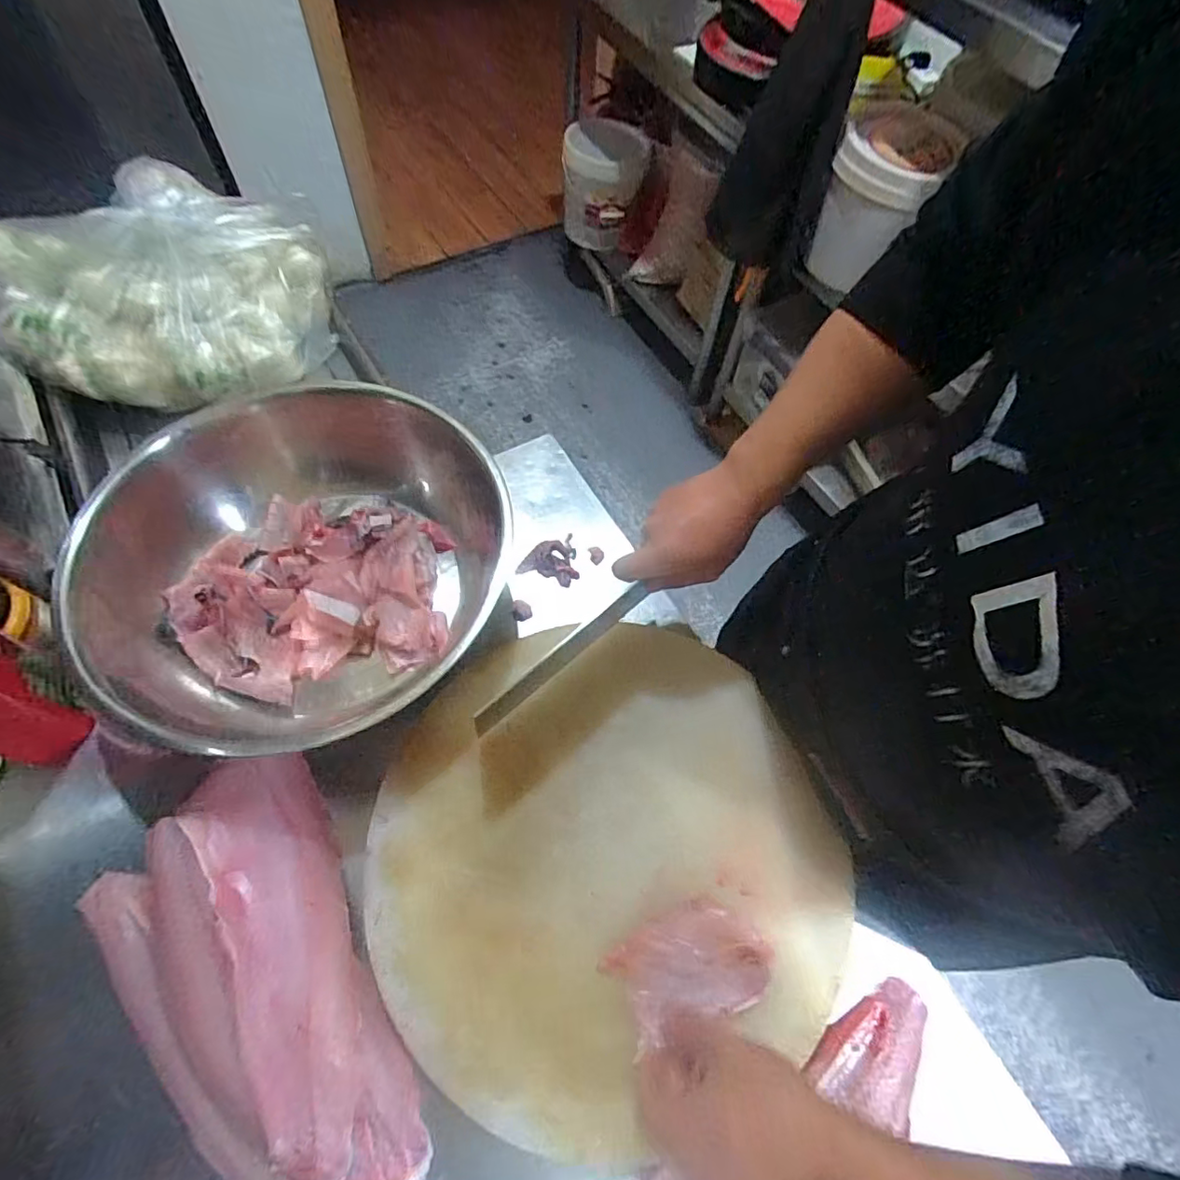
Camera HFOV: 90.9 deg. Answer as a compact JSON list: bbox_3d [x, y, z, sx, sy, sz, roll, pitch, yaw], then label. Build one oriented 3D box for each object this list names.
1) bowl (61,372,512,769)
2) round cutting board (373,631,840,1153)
[{"bbox_3d":[-0.275,-0.035,0.571,0.325,0.102,0.375,27,64,11],"label":"bowl"},{"bbox_3d":[0.008,0.210,0.505,0.382,0.020,0.374,1,62,-3],"label":"round cutting board"}]

